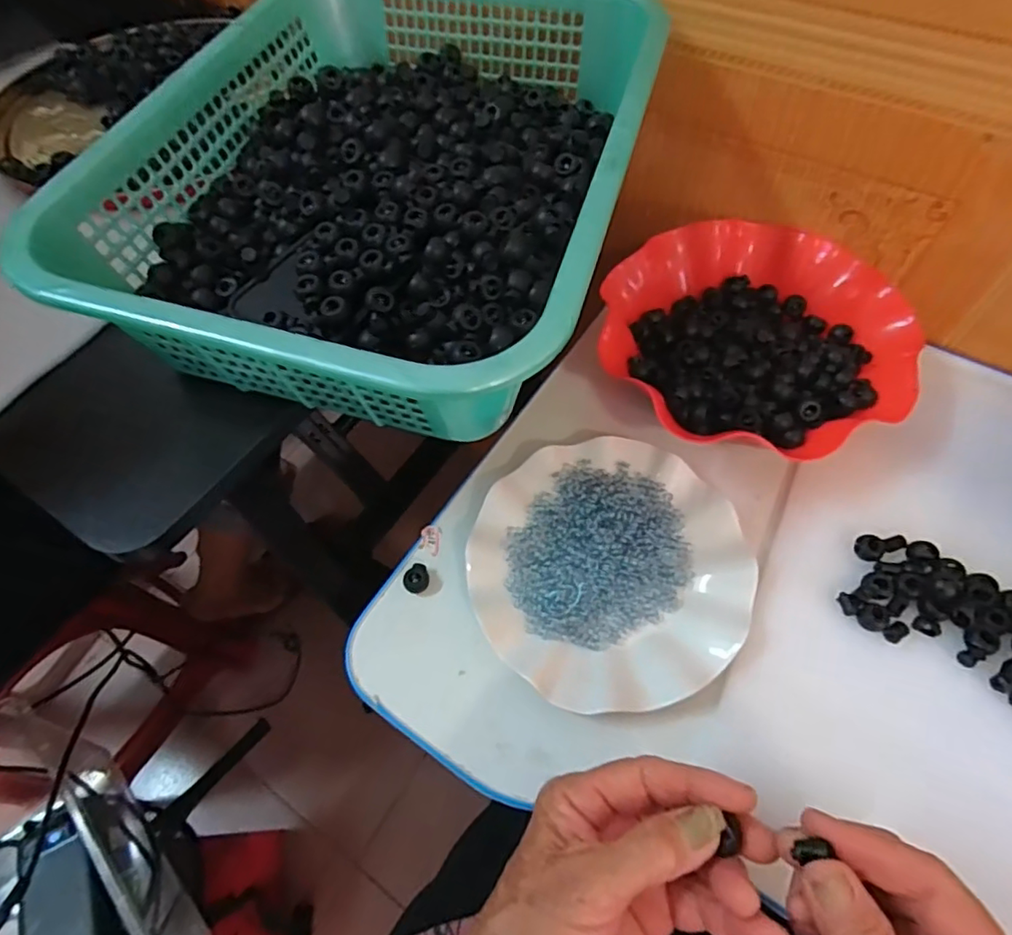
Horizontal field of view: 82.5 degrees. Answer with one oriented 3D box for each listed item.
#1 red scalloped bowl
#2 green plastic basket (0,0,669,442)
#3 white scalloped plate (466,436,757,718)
[{"bbox_3d":[0.187,-0.099,0.448,0.216,0.044,0.207,-1,60,2],"label":"red scalloped bowl"},{"bbox_3d":[-0.069,-0.194,0.381,0.290,0.087,0.376,13,61,10],"label":"green plastic basket"},{"bbox_3d":[0.068,0.066,0.388,0.176,0.027,0.179,-1,60,2],"label":"white scalloped plate"}]

